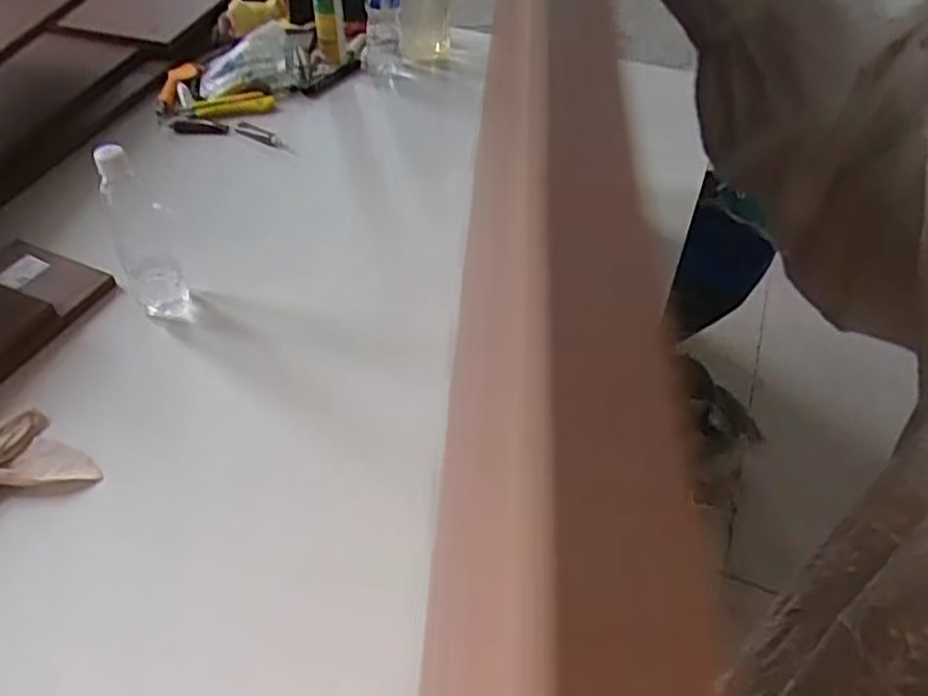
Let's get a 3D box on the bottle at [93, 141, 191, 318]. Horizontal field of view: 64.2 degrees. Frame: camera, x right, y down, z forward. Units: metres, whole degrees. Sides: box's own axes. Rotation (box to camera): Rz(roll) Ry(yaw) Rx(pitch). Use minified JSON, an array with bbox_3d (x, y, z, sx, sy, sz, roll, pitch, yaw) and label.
[{"bbox_3d":[-0.377,-0.143,0.867,0.071,0.213,0.069,-20,51,-20],"label":"bottle"}]

